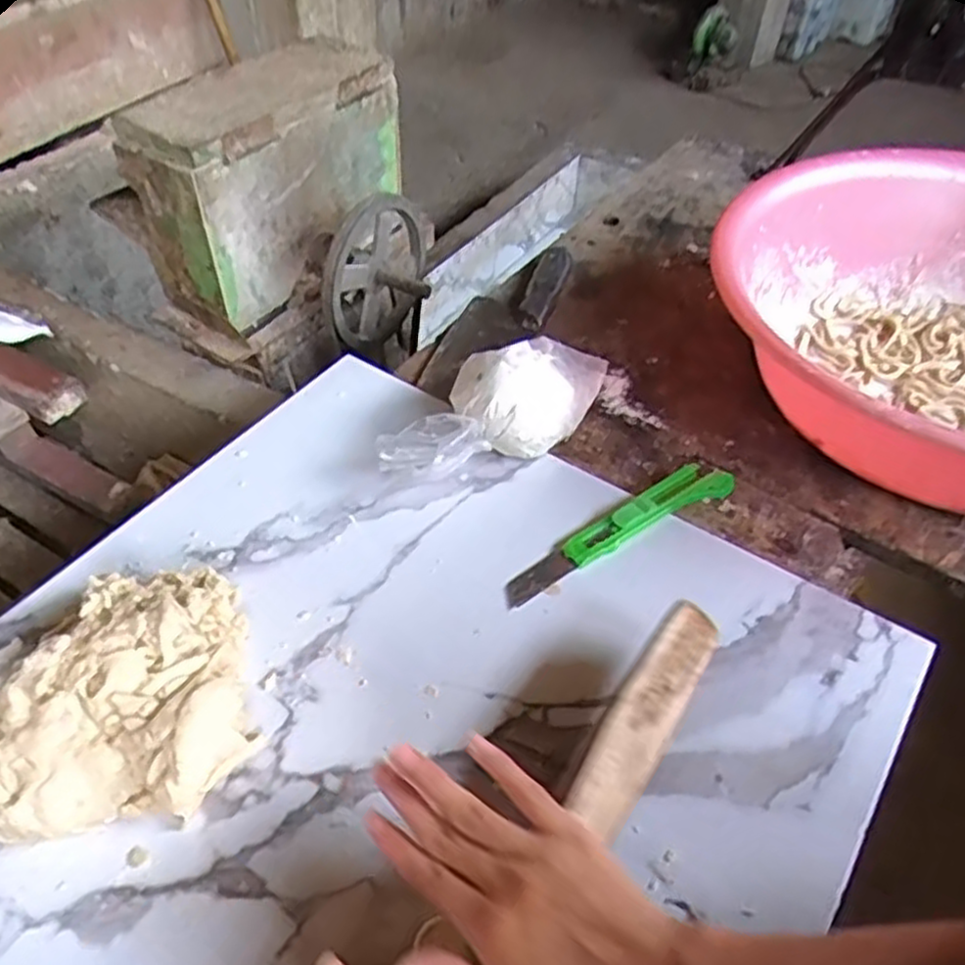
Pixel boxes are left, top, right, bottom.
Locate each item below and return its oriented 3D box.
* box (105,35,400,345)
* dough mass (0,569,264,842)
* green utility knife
[{"bbox_3d":[-0.265,-0.398,1.007,0.142,0.225,0.357,28,51,22],"label":"box"},{"bbox_3d":[-0.202,0.114,0.439,0.132,0.060,0.148,-7,49,-7],"label":"dough mass"},{"bbox_3d":[0.099,0.031,0.544,0.198,0.017,0.033,-29,55,-24],"label":"green utility knife"}]

